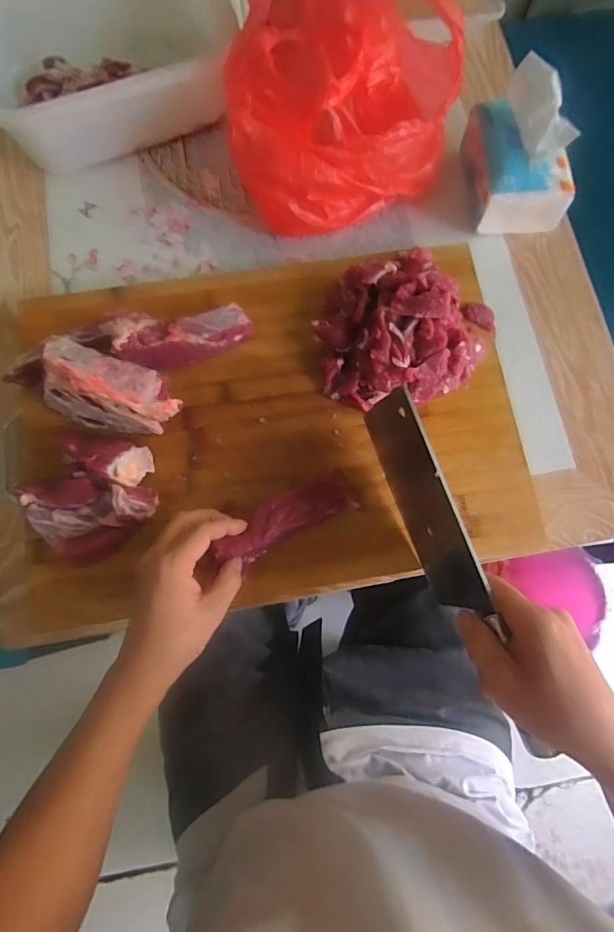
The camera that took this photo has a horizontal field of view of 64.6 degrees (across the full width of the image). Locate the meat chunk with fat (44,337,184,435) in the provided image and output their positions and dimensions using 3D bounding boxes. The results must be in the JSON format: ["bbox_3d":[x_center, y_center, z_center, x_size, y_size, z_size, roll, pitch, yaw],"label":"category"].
[{"bbox_3d":[-0.177,-0.070,0.453,0.125,0.057,0.068,13,77,2],"label":"meat chunk with fat"}]

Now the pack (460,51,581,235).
[{"bbox_3d":[0.236,-0.348,0.537,0.098,0.095,0.136,-8,77,-3],"label":"pack"}]

